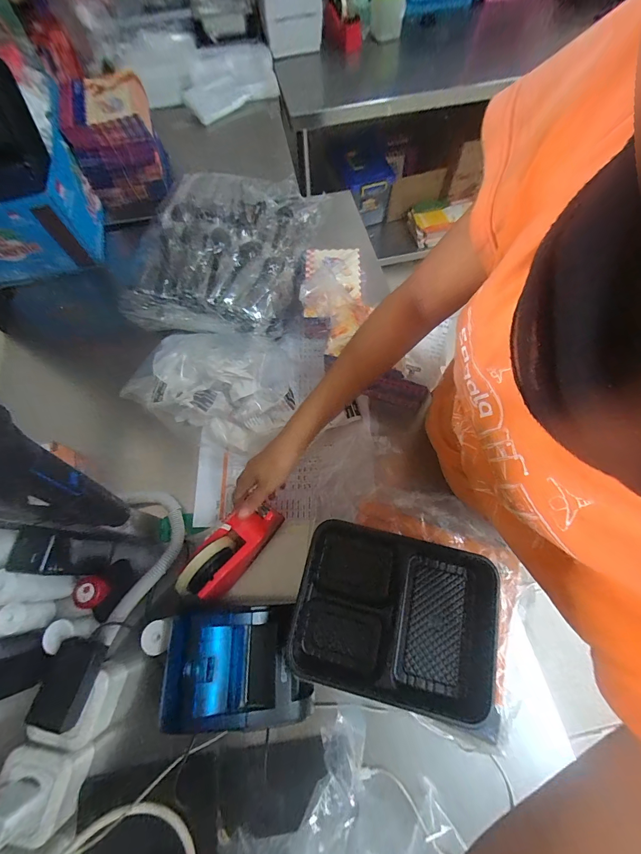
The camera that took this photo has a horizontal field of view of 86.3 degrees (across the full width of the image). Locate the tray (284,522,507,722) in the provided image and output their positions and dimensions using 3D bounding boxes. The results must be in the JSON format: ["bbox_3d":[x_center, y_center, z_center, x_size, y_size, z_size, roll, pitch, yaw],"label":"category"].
[{"bbox_3d":[0.088,0.217,0.405,0.231,0.039,0.177,10,68,6],"label":"tray"}]

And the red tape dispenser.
[{"bbox_3d":[-0.126,0.171,0.487,0.067,0.076,0.159,42,57,17],"label":"red tape dispenser"}]

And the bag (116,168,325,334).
[{"bbox_3d":[-0.172,-0.356,0.662,0.279,0.087,0.390,11,68,6],"label":"bag"}]

